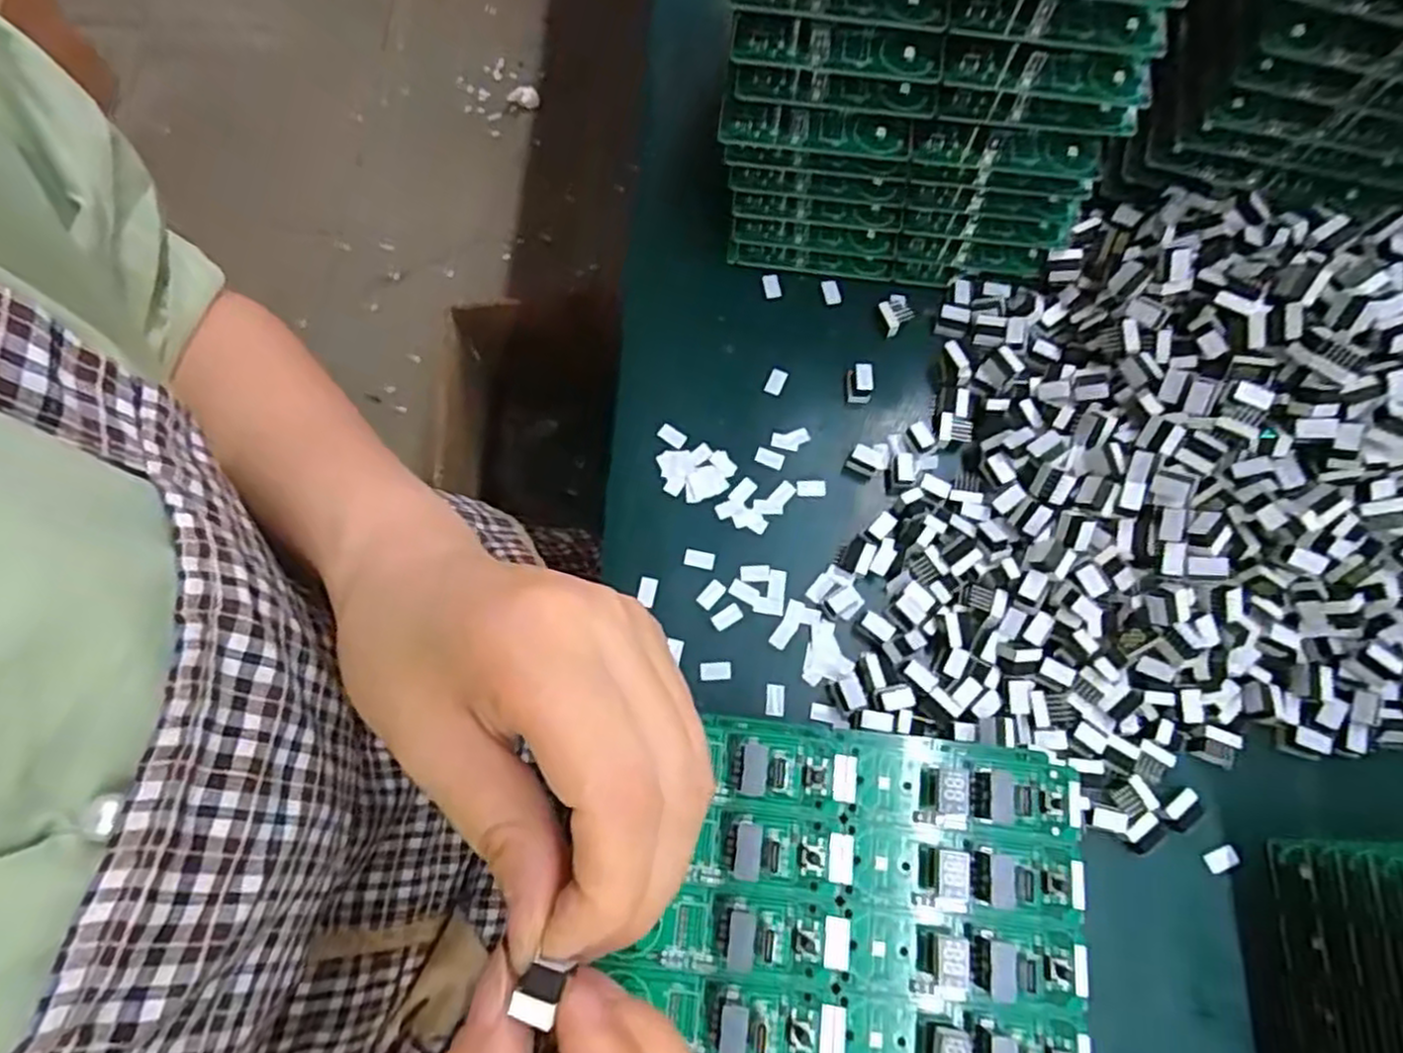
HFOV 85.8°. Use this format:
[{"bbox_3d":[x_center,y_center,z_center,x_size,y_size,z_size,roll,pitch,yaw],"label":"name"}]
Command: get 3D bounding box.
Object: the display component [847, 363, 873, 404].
[{"bbox_3d":[0.065,-0.059,0.308,0.010,0.013,0.013,2,72,-2],"label":"display component"}]

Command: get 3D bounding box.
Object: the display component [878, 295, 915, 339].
[{"bbox_3d":[0.082,-0.091,0.321,0.012,0.009,0.015,-24,75,-10],"label":"display component"}]

